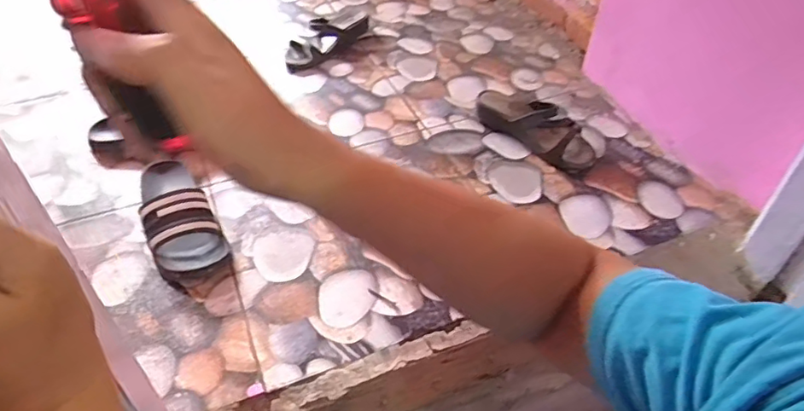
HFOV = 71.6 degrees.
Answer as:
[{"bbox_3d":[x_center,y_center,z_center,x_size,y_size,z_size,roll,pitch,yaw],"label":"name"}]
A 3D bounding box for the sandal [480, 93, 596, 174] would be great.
[{"bbox_3d":[0.249,-0.146,1.004,0.103,0.047,0.239,-32,52,-28],"label":"sandal"}]

